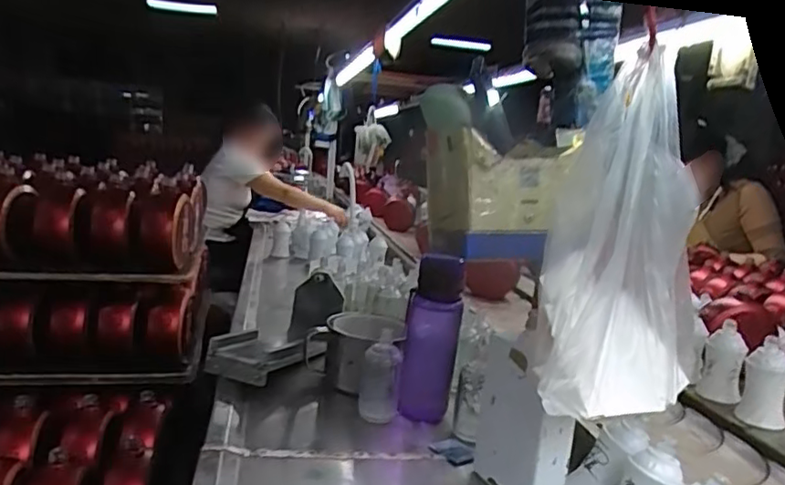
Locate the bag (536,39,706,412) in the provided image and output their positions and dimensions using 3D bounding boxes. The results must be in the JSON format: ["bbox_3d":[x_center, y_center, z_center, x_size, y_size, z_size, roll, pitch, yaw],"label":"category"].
[{"bbox_3d":[0.206,-0.005,0.529,0.137,0.301,0.139,9,10,25],"label":"bag"}]

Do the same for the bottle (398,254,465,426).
[{"bbox_3d":[0.054,0.142,0.836,0.077,0.246,0.060,5,9,2],"label":"bottle"}]

